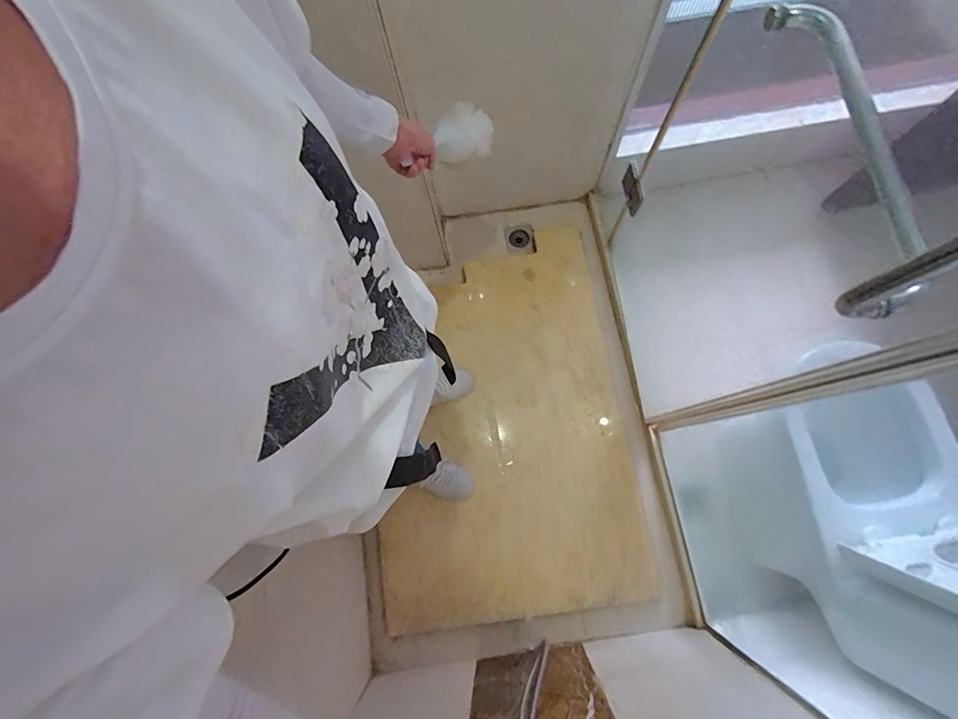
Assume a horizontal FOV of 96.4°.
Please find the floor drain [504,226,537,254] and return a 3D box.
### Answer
[{"bbox_3d":[0.137,-0.397,1.424,0.097,0.020,0.102,-9,75,-2],"label":"floor drain"}]

